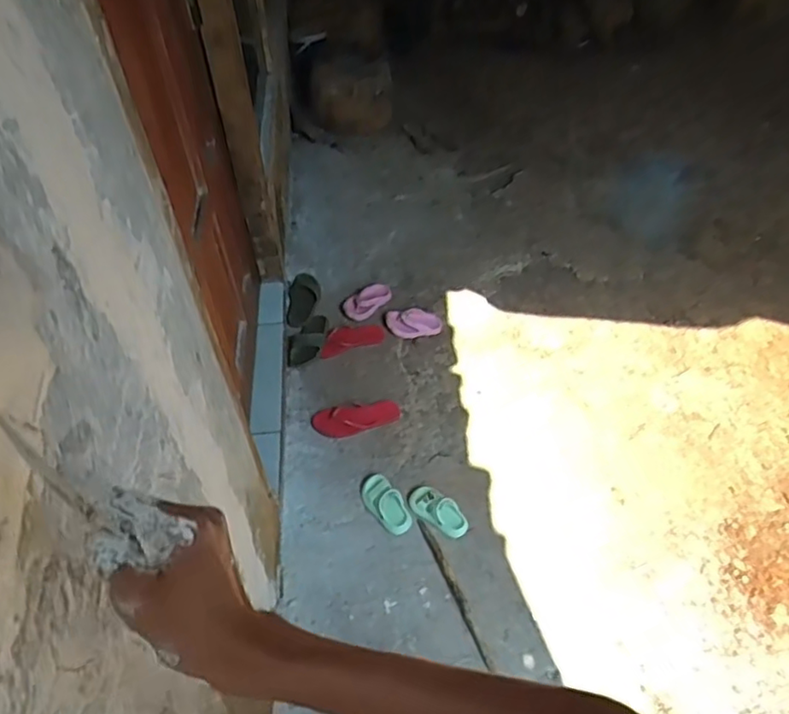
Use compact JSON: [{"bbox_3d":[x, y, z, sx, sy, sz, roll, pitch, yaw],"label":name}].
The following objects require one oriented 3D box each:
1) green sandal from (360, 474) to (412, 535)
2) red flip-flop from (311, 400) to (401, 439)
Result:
[{"bbox_3d":[-0.024,0.379,1.654,0.090,0.071,0.181,-32,58,-22],"label":"green sandal"},{"bbox_3d":[-0.107,0.168,1.811,0.252,0.034,0.112,-19,54,-13],"label":"red flip-flop"}]

